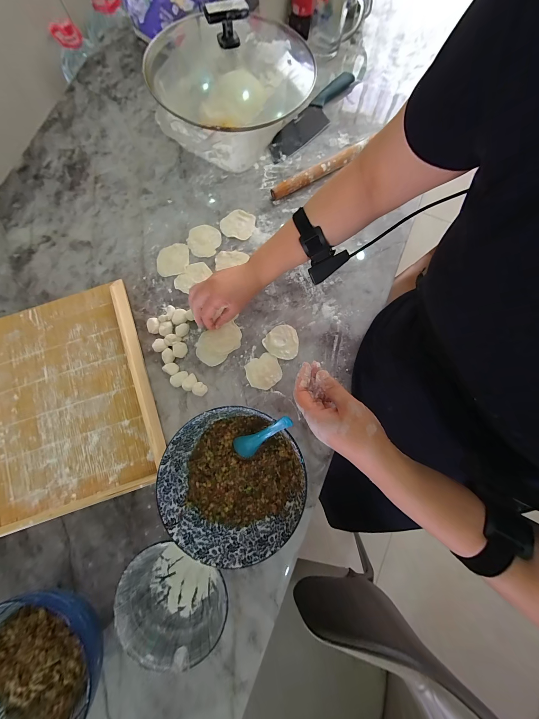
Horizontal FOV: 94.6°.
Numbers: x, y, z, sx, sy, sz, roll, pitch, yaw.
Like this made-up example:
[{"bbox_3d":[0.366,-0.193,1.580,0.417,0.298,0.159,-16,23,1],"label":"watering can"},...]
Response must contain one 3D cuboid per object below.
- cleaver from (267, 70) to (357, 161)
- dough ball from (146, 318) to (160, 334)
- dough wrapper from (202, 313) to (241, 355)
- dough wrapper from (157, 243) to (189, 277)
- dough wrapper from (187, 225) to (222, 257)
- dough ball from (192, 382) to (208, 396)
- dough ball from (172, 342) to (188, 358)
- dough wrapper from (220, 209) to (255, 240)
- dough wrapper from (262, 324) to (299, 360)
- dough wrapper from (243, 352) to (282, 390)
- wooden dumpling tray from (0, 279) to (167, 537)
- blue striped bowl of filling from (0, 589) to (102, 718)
[{"bbox_3d":[0.104,-0.566,0.581,0.062,0.012,0.291,40,83,7],"label":"cleaver"},{"bbox_3d":[-0.229,-0.066,0.492,0.026,0.015,0.031,-24,81,-4],"label":"dough ball"},{"bbox_3d":[-0.088,-0.040,0.488,0.068,0.010,0.053,-25,81,-4],"label":"dough wrapper"},{"bbox_3d":[-0.202,-0.210,0.521,0.066,0.004,0.067,-11,80,-1],"label":"dough wrapper"},{"bbox_3d":[-0.140,-0.255,0.528,0.070,0.004,0.073,0,80,1],"label":"dough wrapper"},{"bbox_3d":[-0.131,0.056,0.470,0.025,0.016,0.025,0,80,1],"label":"dough ball"},{"bbox_3d":[-0.173,-0.019,0.484,0.027,0.012,0.028,0,80,1],"label":"dough ball"},{"bbox_3d":[-0.069,-0.292,0.535,0.071,0.004,0.065,0,80,1],"label":"dough wrapper"},{"bbox_3d":[0.026,-0.036,0.490,0.067,0.004,0.065,0,80,1],"label":"dough wrapper"},{"bbox_3d":[-0.011,0.024,0.480,0.065,0.004,0.063,-25,81,-4],"label":"dough wrapper"},{"bbox_3d":[-0.402,0.074,0.454,0.366,0.040,0.386,-20,80,-3],"label":"wooden dumpling tray"},{"bbox_3d":[-0.347,0.446,0.365,0.180,0.084,0.192,0,81,1],"label":"blue striped bowl of filling"}]

